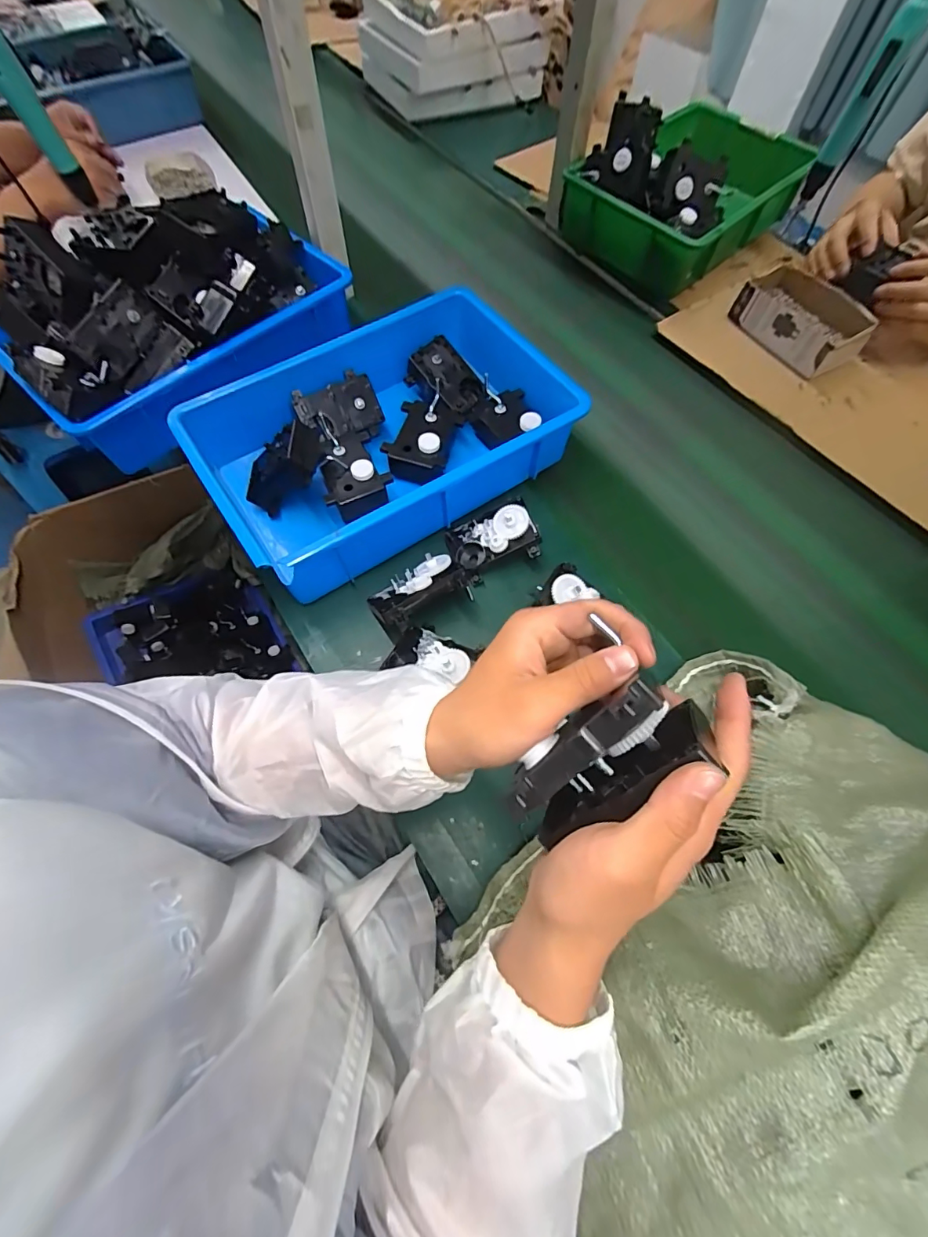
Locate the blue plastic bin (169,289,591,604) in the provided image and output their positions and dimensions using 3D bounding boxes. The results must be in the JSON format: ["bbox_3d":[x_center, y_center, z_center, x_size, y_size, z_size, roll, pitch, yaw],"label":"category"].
[{"bbox_3d":[-0.096,-0.225,0.594,0.418,0.111,0.272,-29,69,-15],"label":"blue plastic bin"}]

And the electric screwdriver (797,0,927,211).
[{"bbox_3d":[0.531,-0.682,0.646,0.040,0.205,0.061,31,67,12],"label":"electric screwdriver"}]

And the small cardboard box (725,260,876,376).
[{"bbox_3d":[0.504,-0.449,0.723,0.117,0.059,0.184,-32,69,-16],"label":"small cardboard box"}]

